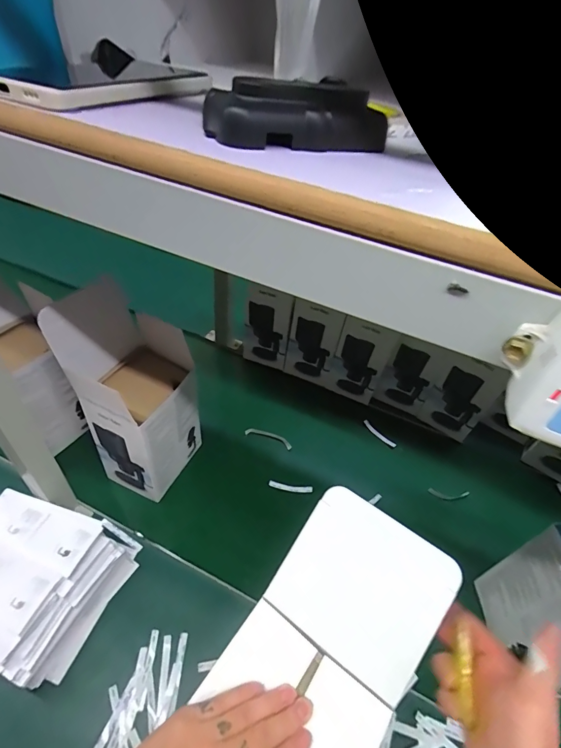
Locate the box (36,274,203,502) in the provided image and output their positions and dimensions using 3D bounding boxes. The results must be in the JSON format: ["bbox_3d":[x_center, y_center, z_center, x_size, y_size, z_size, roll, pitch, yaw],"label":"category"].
[{"bbox_3d":[-0.248,0.046,0.632,0.165,0.351,0.159,20,44,13],"label":"box"}]

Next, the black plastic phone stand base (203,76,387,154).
[{"bbox_3d":[0.013,-0.150,0.215,0.103,0.030,0.040,-16,49,-21],"label":"black plastic phone stand base"}]

